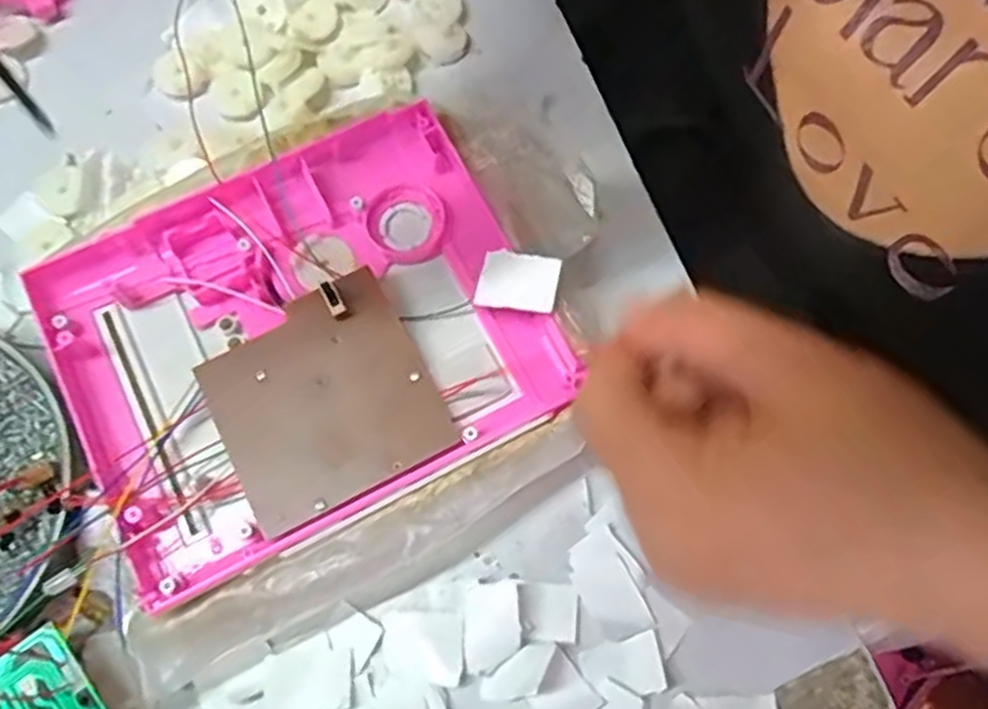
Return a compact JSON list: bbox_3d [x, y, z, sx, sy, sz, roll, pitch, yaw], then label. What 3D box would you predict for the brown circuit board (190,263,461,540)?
[{"bbox_3d":[-0.060,0.014,0.266,0.071,0.009,0.073,-27,74,-10],"label":"brown circuit board"}]

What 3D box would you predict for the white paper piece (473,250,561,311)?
[{"bbox_3d":[0.008,-0.027,0.271,0.030,0.004,0.022,8,70,23],"label":"white paper piece"}]

